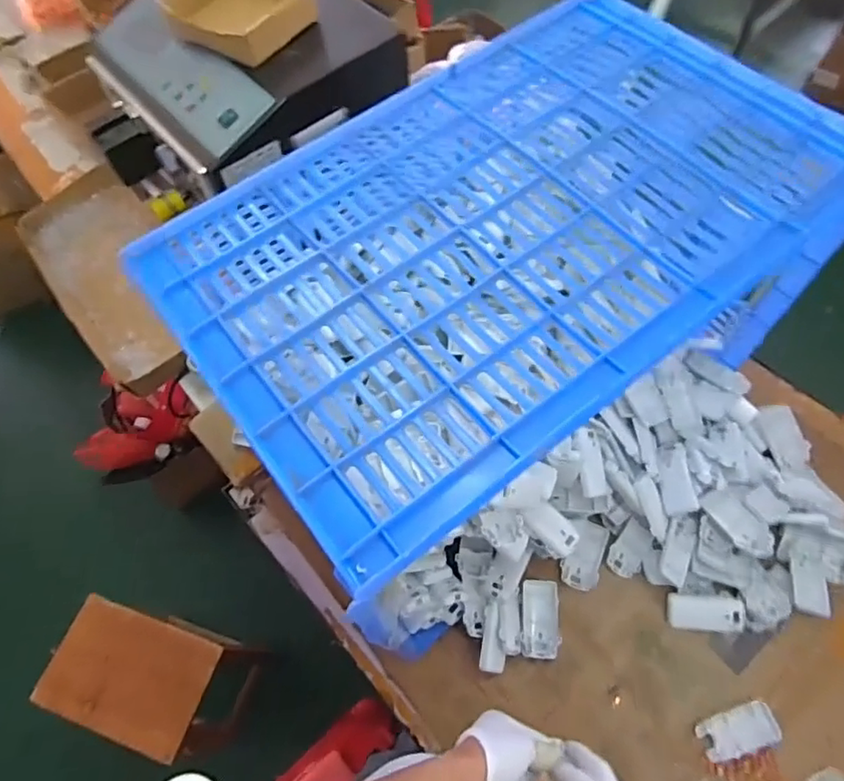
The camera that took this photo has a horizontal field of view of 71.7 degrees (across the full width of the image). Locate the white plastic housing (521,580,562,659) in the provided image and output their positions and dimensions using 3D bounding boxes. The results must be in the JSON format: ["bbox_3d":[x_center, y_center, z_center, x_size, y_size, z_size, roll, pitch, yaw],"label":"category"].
[{"bbox_3d":[0.159,0.305,0.784,0.048,0.018,0.098,3,62,6],"label":"white plastic housing"}]

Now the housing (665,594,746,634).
[{"bbox_3d":[0.375,0.292,0.767,0.096,0.014,0.044,5,62,7],"label":"housing"}]

